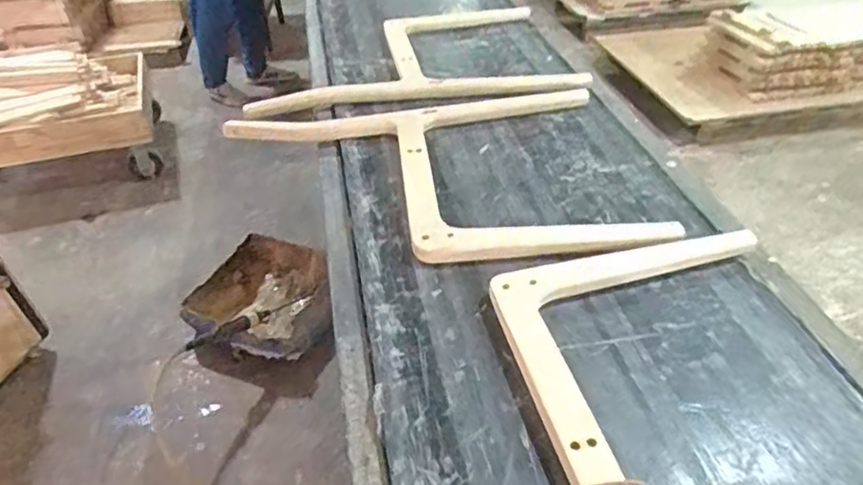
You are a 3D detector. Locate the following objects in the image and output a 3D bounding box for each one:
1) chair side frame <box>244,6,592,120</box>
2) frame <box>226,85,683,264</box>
[{"bbox_3d":[-0.035,-0.484,1.629,0.796,0.045,0.575,-4,39,-2],"label":"chair side frame"},{"bbox_3d":[-0.006,-0.141,1.185,0.760,0.055,0.552,-7,38,-5],"label":"frame"}]

